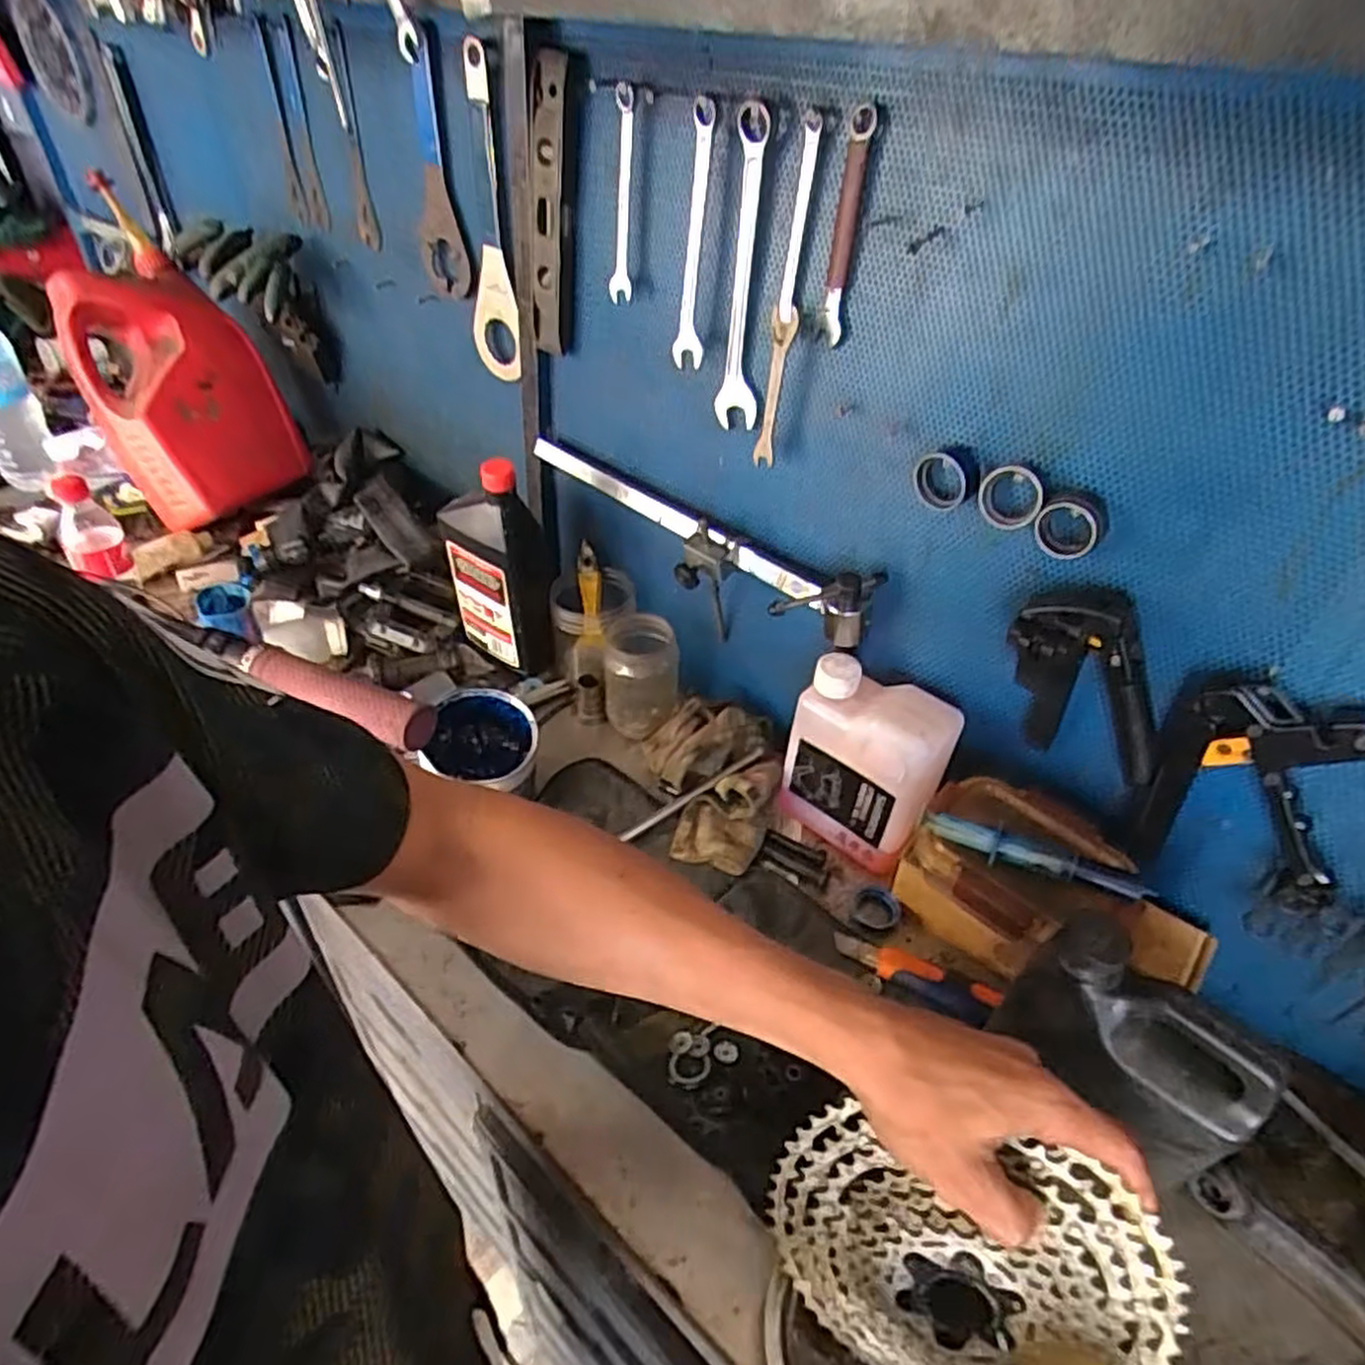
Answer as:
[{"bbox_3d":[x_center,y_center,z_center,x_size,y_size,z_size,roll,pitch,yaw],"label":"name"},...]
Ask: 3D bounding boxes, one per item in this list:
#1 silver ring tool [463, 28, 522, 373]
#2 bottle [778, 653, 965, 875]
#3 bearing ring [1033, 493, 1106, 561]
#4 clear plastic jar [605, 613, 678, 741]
[{"bbox_3d":[-0.174,-0.418,0.721,0.017,0.278,0.081,-33,62,-32],"label":"silver ring tool"},{"bbox_3d":[0.155,0.076,0.669,0.127,0.172,0.060,28,45,25],"label":"bottle"},{"bbox_3d":[0.245,-0.099,0.491,0.038,0.041,0.016,25,43,21],"label":"bearing ring"},{"bbox_3d":[-0.042,-0.004,0.785,0.075,0.106,0.068,4,40,-2],"label":"clear plastic jar"}]

